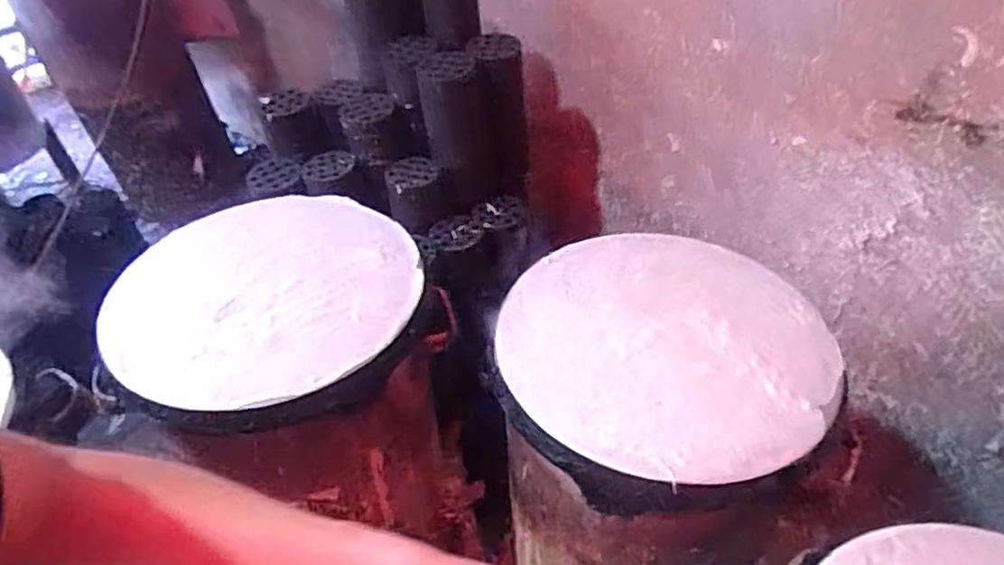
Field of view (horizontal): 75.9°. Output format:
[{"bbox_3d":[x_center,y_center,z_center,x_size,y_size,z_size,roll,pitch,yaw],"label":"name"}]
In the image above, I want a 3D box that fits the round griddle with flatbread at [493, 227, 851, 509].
[{"bbox_3d":[0.187,0.068,0.733,0.385,0.041,0.356,0,43,0],"label":"round griddle with flatbread"}]

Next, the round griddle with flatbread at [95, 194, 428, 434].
[{"bbox_3d":[-0.289,0.012,0.803,0.358,0.050,0.366,0,43,0],"label":"round griddle with flatbread"}]

